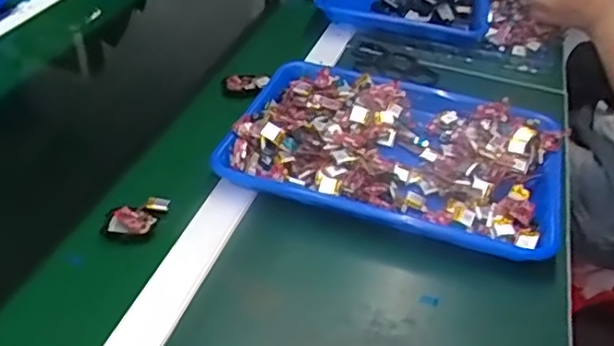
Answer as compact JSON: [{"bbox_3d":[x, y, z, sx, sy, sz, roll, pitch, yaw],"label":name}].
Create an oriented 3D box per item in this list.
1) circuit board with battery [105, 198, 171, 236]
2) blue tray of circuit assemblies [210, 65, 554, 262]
[{"bbox_3d":[-0.156,0.038,0.596,0.040,0.011,0.057,12,40,10],"label":"circuit board with battery"},{"bbox_3d":[0.094,-0.032,0.680,0.343,0.042,0.249,14,40,12],"label":"blue tray of circuit assemblies"}]

